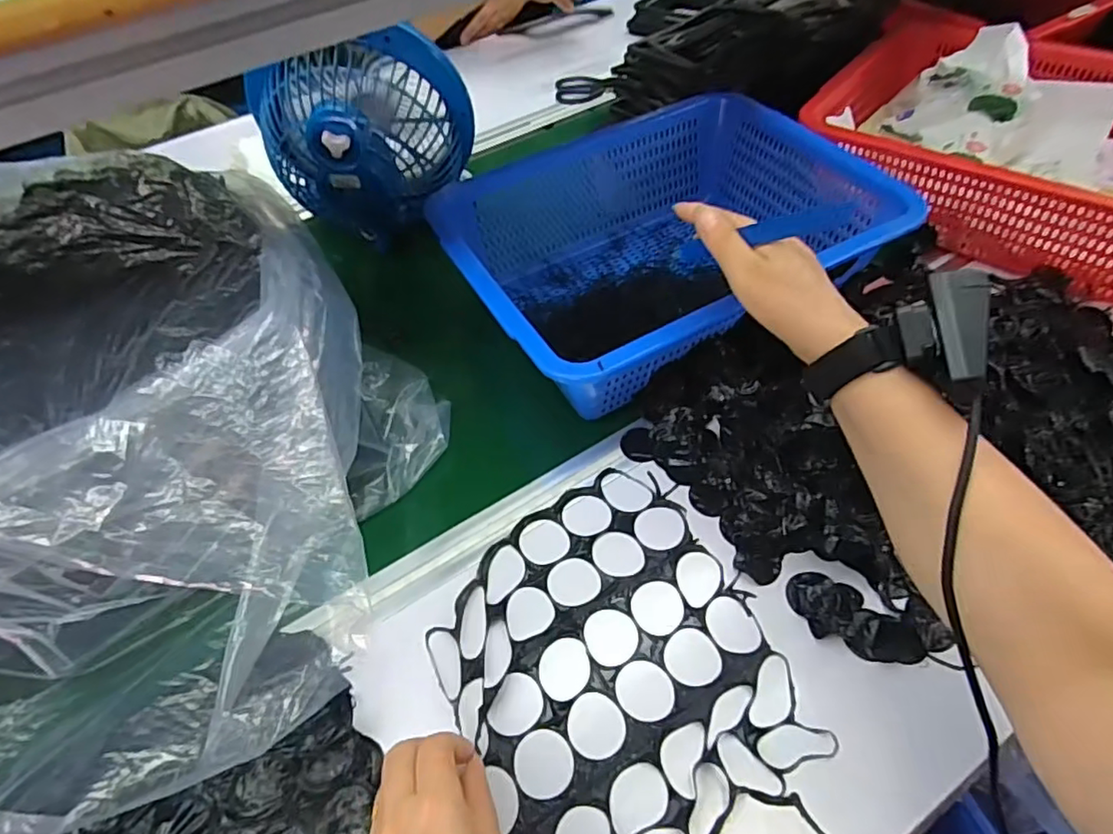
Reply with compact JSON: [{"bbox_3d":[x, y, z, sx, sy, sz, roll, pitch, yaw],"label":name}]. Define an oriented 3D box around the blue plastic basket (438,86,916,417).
[{"bbox_3d":[0.103,-0.176,0.619,0.392,0.110,0.307,-25,55,-14],"label":"blue plastic basket"}]

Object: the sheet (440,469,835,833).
[{"bbox_3d":[0.036,0.177,0.425,0.224,0.011,0.277,-23,55,-13],"label":"sheet"}]

